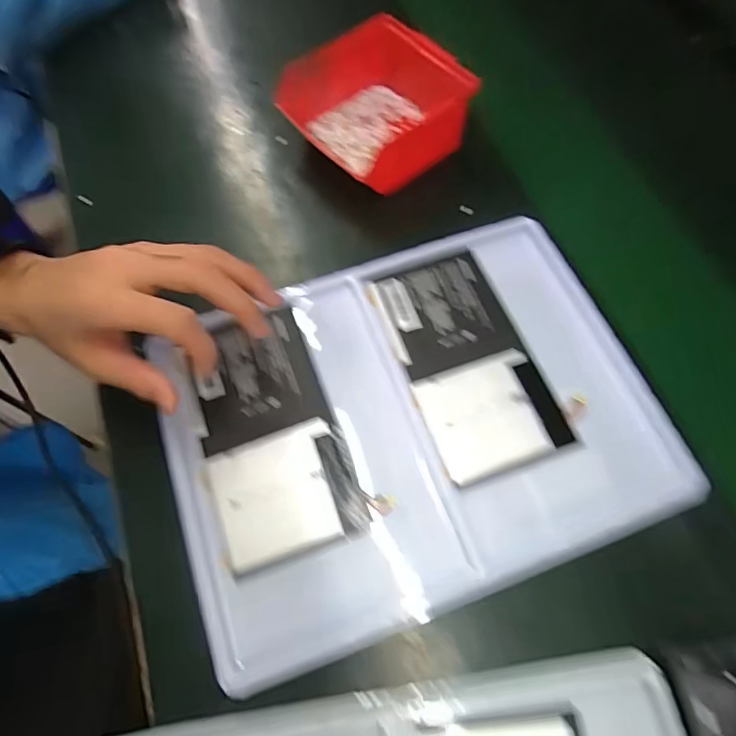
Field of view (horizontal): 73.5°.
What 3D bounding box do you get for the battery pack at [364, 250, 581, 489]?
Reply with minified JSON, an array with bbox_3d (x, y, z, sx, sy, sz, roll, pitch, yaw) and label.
[{"bbox_3d":[0.071,-0.008,0.360,0.090,0.005,0.170,-20,66,-6],"label":"battery pack"}]

